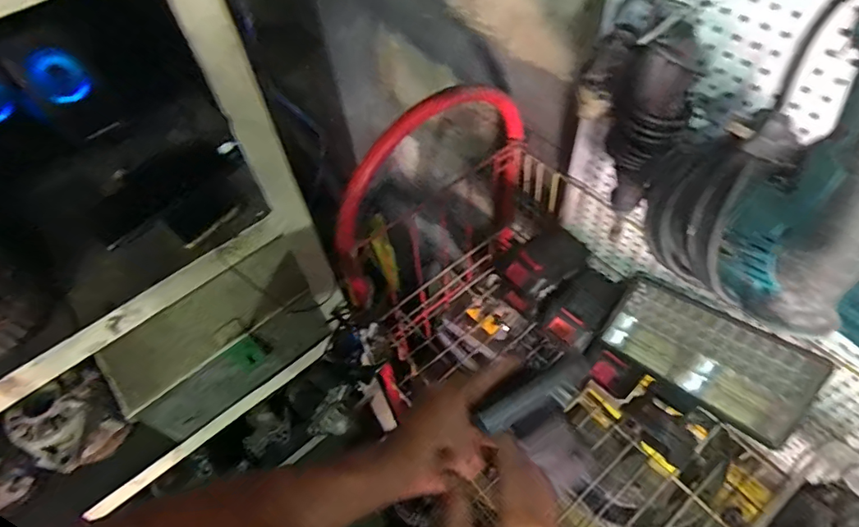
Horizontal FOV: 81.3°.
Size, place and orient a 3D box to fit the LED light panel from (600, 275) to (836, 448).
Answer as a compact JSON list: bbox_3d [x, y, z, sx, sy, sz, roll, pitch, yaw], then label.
[{"bbox_3d":[0.314,0.101,0.572,0.103,0.035,0.215,-53,44,-1],"label":"LED light panel"}]

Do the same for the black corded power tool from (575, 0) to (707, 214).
[{"bbox_3d":[0.195,-0.142,0.464,0.080,0.215,0.106,-26,40,-11],"label":"black corded power tool"}]

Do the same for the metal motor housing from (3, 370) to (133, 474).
[{"bbox_3d":[-0.503,0.229,0.712,0.101,0.118,0.121,15,59,14],"label":"metal motor housing"}]

